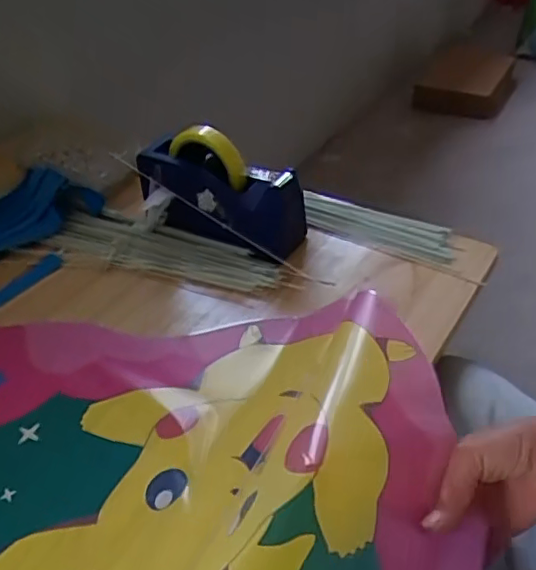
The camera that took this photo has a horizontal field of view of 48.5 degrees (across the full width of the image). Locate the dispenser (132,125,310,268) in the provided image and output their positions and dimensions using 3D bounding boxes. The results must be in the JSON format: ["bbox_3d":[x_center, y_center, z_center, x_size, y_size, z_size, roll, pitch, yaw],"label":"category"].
[{"bbox_3d":[-0.060,-0.113,0.706,0.207,0.125,0.087,12,44,17],"label":"dispenser"}]

